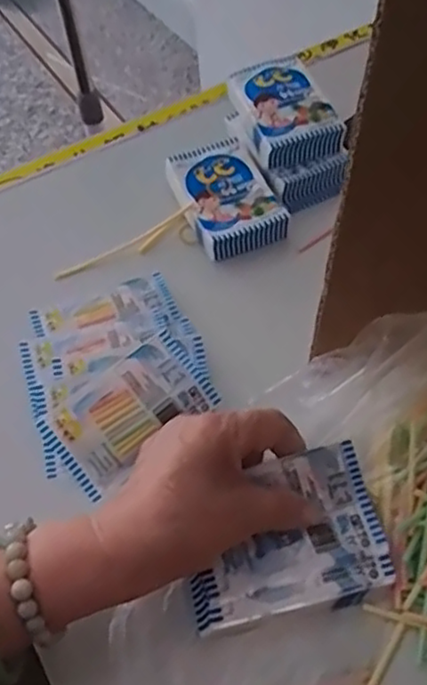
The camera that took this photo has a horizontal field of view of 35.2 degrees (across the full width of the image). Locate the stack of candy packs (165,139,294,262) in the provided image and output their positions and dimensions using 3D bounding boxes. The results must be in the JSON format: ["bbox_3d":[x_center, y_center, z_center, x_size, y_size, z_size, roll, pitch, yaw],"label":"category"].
[{"bbox_3d":[0.008,-0.121,0.560,0.072,0.030,0.103,-21,55,-10],"label":"stack of candy packs"}]

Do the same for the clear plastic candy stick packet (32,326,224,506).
[{"bbox_3d":[-0.055,0.045,0.436,0.104,0.011,0.061,-38,77,-8],"label":"clear plastic candy stick packet"}]

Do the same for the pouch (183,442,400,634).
[{"bbox_3d":[0.040,0.109,0.379,0.114,0.016,0.081,-13,71,-6],"label":"pouch"}]

